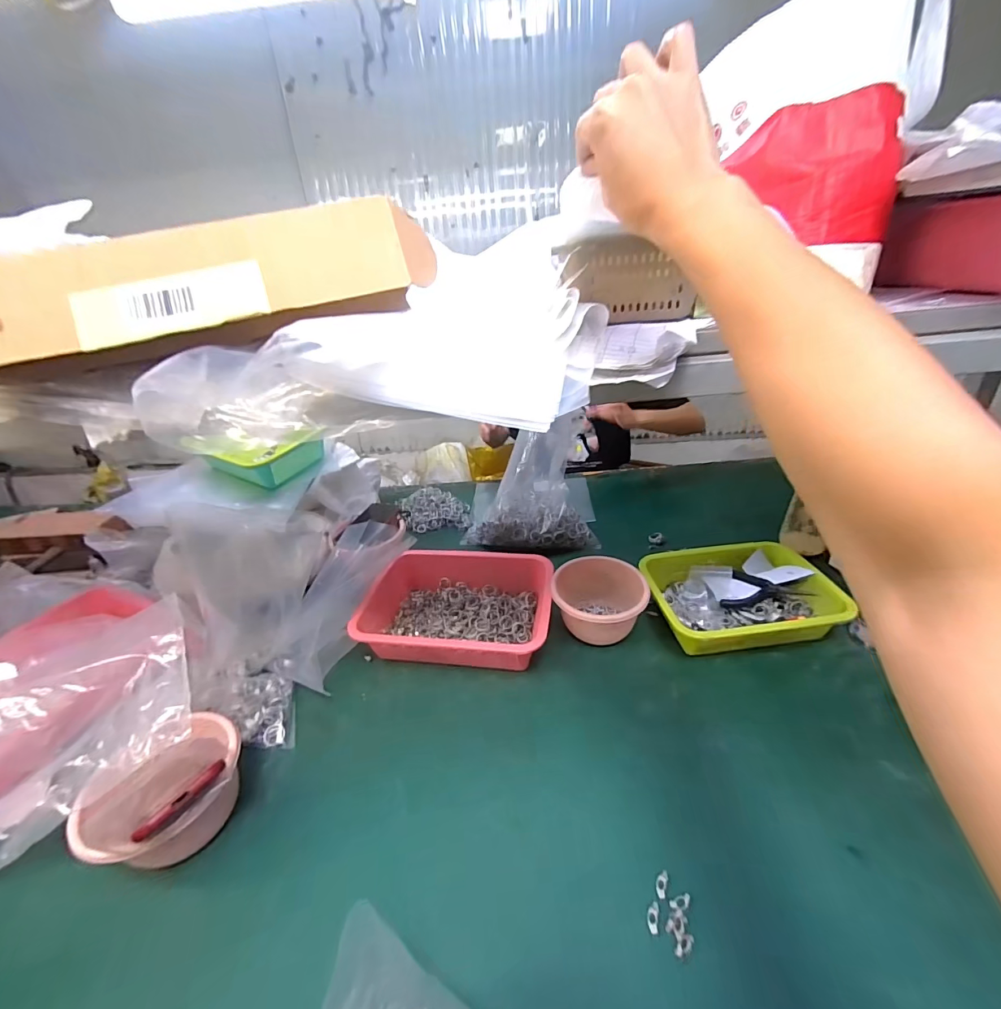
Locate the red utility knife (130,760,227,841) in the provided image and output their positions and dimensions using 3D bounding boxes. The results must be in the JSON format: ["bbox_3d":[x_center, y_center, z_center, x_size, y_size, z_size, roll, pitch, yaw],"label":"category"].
[{"bbox_3d":[-0.307,0.284,0.420,0.009,0.015,0.081,14,36,31],"label":"red utility knife"}]

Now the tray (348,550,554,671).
[{"bbox_3d":[-0.063,0.165,0.744,0.299,0.071,0.239,0,29,9],"label":"tray"}]

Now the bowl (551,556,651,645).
[{"bbox_3d":[0.161,0.157,0.713,0.146,0.084,0.123,4,30,16],"label":"bowl"}]

